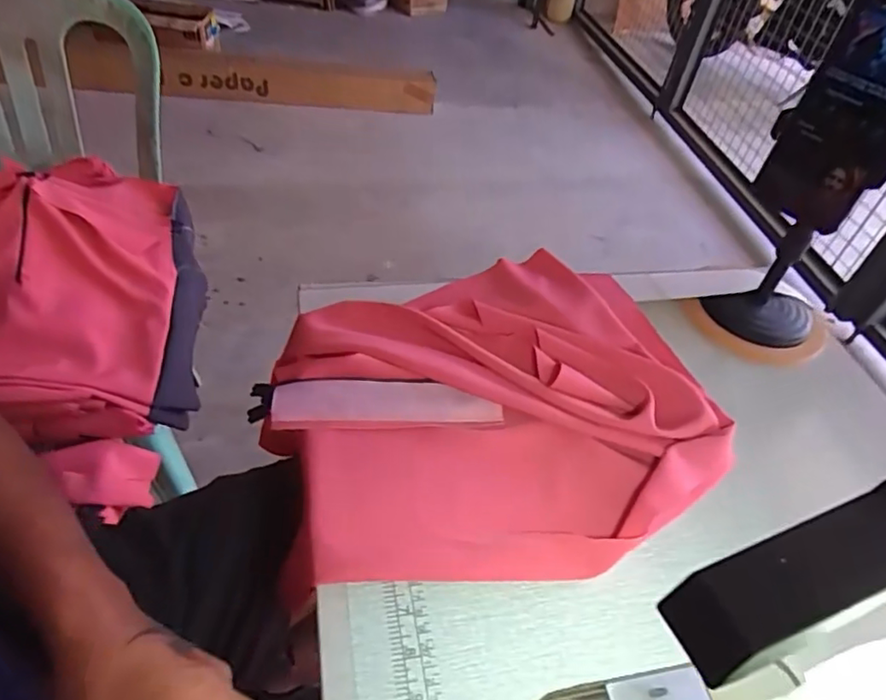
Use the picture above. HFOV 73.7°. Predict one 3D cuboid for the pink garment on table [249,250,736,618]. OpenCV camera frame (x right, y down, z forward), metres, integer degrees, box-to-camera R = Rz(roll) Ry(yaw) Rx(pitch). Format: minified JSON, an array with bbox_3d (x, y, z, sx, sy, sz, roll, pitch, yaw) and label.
[{"bbox_3d":[0.041,0.037,0.494,0.363,0.040,0.301,-10,48,-19],"label":"pink garment on table"}]

